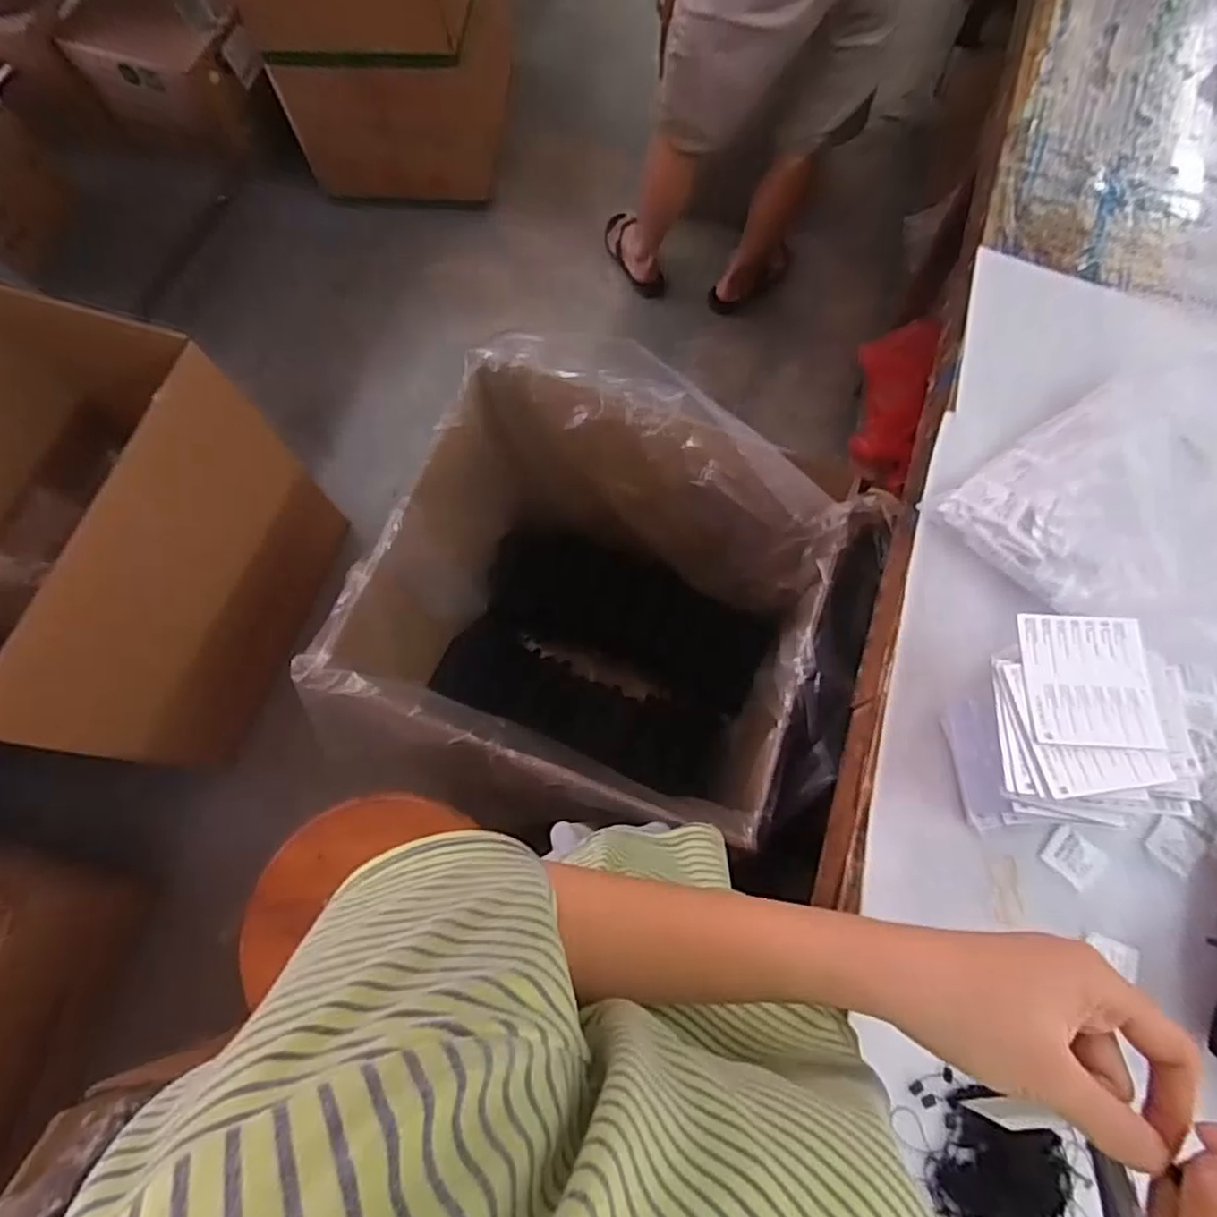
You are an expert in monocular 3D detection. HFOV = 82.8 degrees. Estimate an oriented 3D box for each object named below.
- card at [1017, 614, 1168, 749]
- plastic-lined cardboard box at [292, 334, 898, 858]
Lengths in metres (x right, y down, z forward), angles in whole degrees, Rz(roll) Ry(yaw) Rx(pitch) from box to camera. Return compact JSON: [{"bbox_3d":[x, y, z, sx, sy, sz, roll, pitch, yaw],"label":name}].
[{"bbox_3d":[0.361,0.053,0.519,0.090,0.005,0.099,2,69,4],"label":"card"},{"bbox_3d":[0.013,0.034,1.125,0.618,0.666,0.588,22,73,8],"label":"plastic-lined cardboard box"}]

